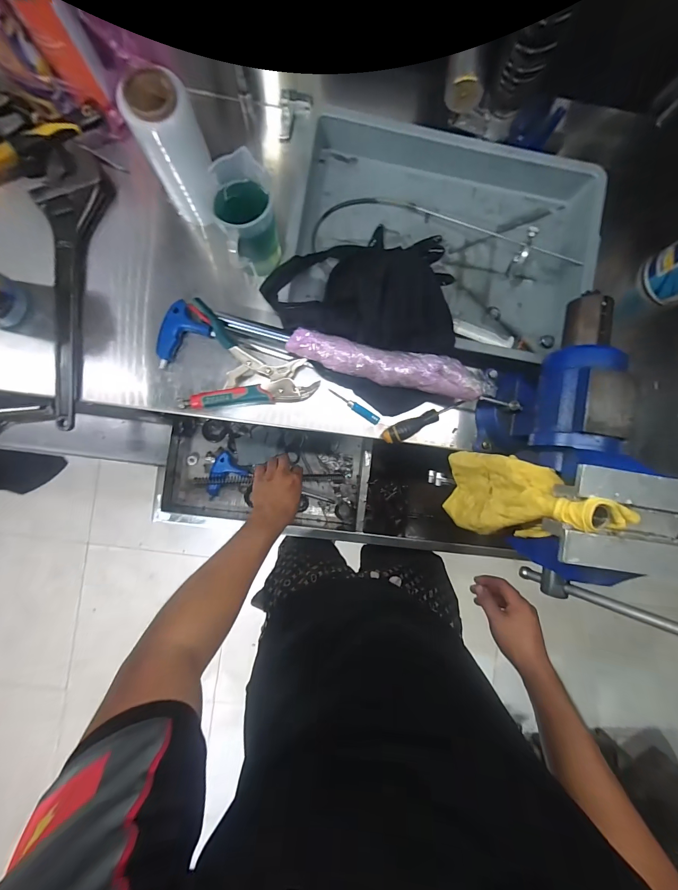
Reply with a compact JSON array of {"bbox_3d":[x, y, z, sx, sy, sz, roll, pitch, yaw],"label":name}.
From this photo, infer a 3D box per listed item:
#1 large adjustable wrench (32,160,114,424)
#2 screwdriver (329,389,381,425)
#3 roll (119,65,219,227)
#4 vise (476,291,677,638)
[{"bbox_3d":[-0.441,-0.247,0.545,0.090,0.040,0.435,7,89,-3],"label":"large adjustable wrench"},{"bbox_3d":[0.026,-0.066,0.567,0.097,0.008,0.015,34,88,-2],"label":"screwdriver"},{"bbox_3d":[-0.219,-0.396,0.477,0.080,0.177,0.077,-25,91,-3],"label":"roll"},{"bbox_3d":[0.301,0.003,0.459,0.156,0.235,0.394,0,90,-3],"label":"vise"}]

